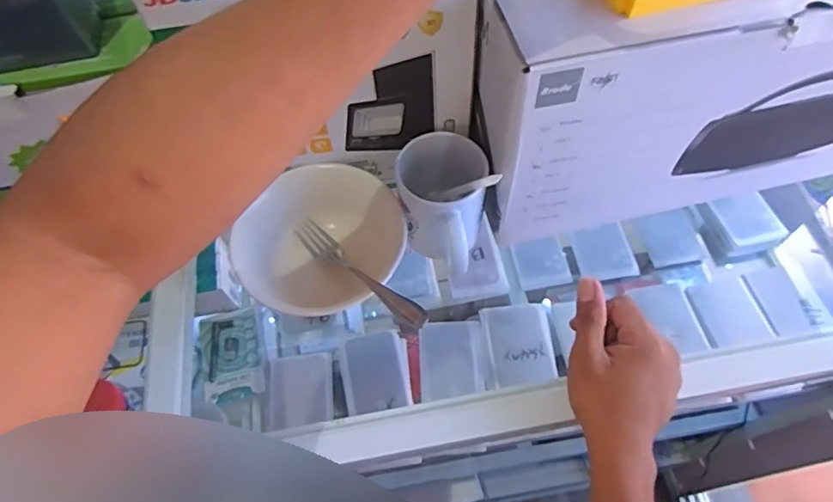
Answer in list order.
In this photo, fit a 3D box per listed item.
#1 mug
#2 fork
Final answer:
[{"bbox_3d":[0.021,-0.043,0.496,0.083,0.086,0.116,8,61,7],"label":"mug"},{"bbox_3d":[-0.054,0.019,0.476,0.023,0.026,0.190,-40,44,-18],"label":"fork"}]

